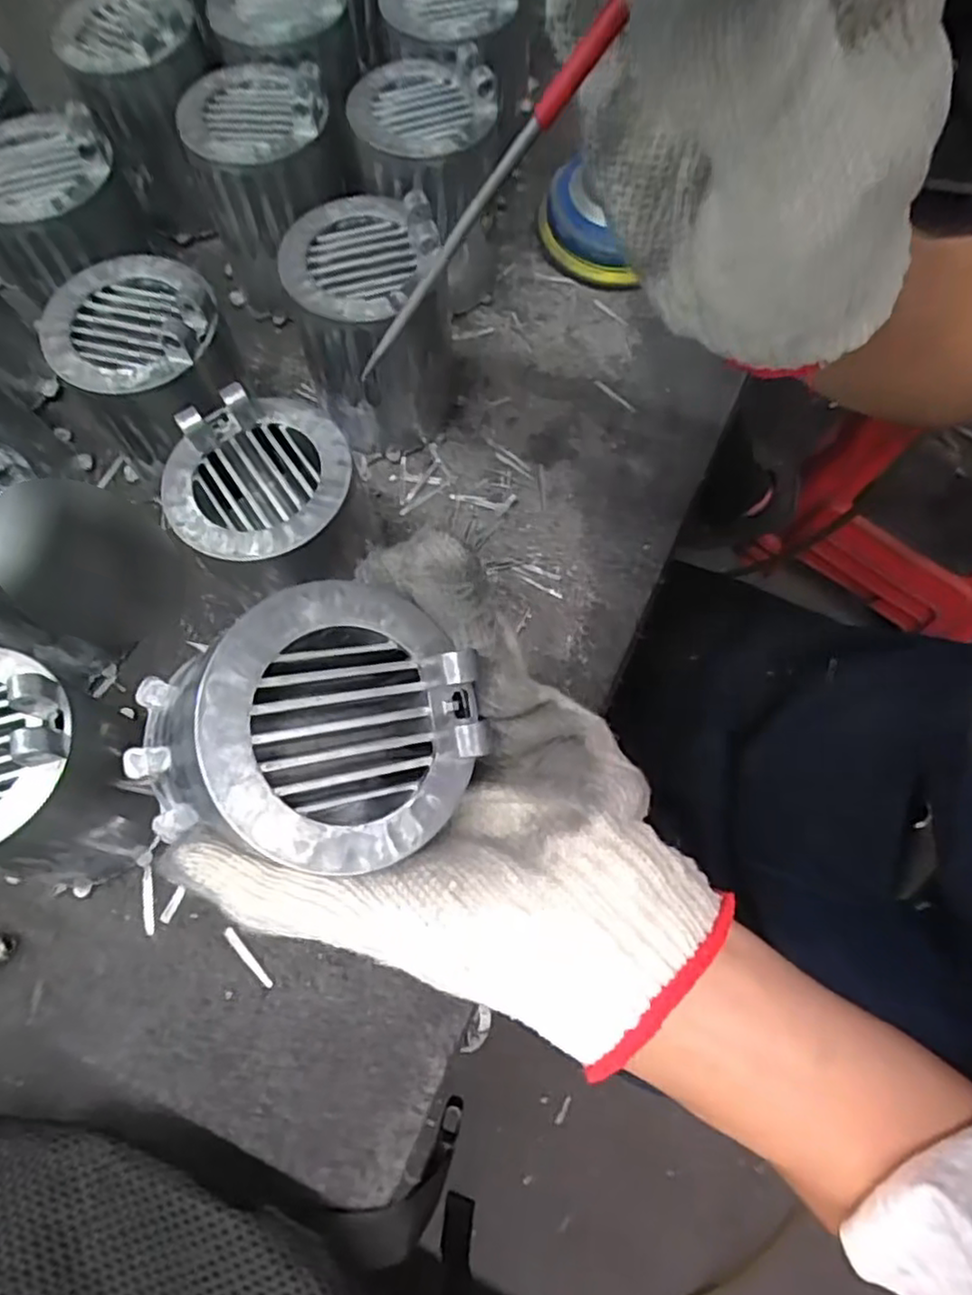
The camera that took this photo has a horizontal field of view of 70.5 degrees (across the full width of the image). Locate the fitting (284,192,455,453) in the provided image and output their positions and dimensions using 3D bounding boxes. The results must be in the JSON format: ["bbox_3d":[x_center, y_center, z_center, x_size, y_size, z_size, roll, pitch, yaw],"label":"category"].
[{"bbox_3d":[-0.063,-0.188,0.409,0.084,0.119,0.098,-6,70,-1],"label":"fitting"}]

